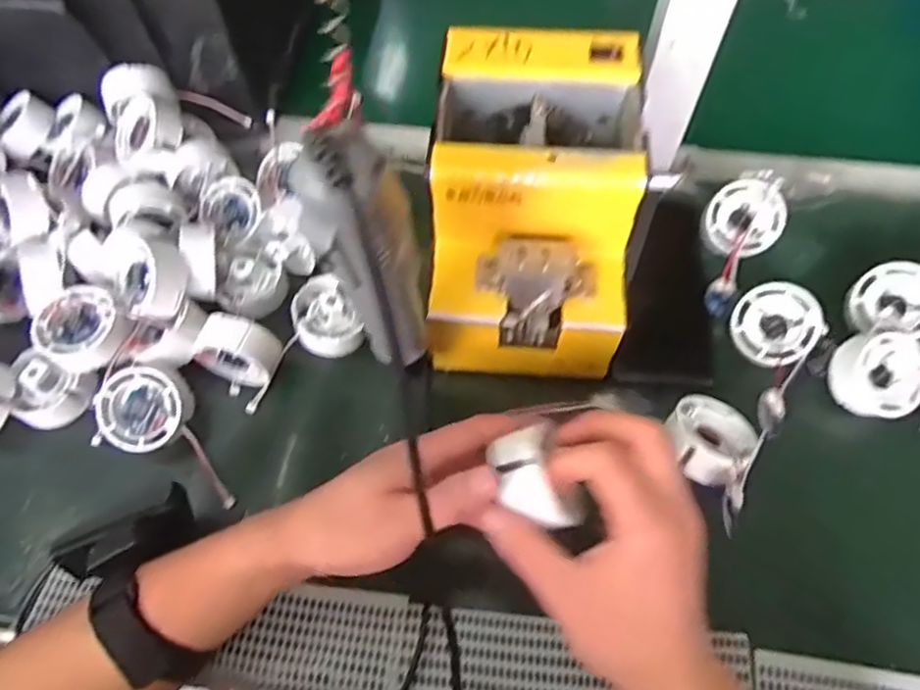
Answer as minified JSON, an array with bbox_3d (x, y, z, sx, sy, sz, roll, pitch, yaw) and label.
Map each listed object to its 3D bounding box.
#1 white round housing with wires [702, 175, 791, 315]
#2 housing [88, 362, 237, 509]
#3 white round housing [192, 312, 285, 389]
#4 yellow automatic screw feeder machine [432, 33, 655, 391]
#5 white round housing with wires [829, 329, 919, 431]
[{"bbox_3d":[0.206,-0.073,0.489,0.054,0.022,0.105,22,85,12],"label":"white round housing with wires"},{"bbox_3d":[-0.188,0.059,0.430,0.109,0.044,0.062,29,67,16],"label":"housing"},{"bbox_3d":[-0.155,0.002,0.452,0.047,0.046,0.031,12,64,7],"label":"white round housing"},{"bbox_3d":[0.049,-0.090,0.428,0.123,0.131,0.177,6,63,5],"label":"yellow automatic screw feeder machine"},{"bbox_3d":[0.299,0.027,0.432,0.097,0.041,0.059,21,65,12],"label":"white round housing with wires"}]

